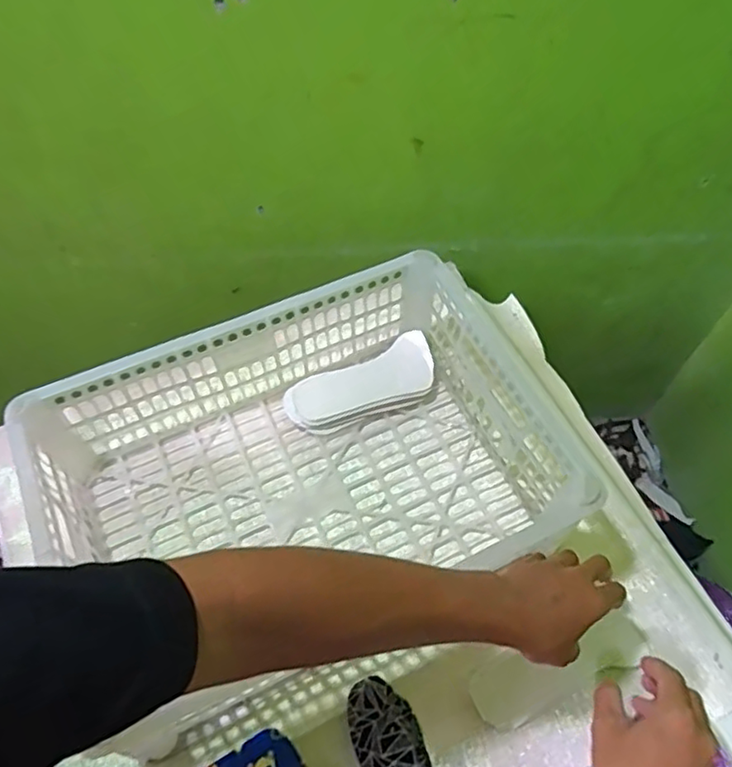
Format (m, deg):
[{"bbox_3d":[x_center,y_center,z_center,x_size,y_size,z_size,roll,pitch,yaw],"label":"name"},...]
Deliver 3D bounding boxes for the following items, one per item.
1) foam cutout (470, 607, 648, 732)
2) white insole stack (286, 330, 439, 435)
[{"bbox_3d":[0.178,0.257,0.570,0.168,0.009,0.052,-21,62,-12],"label":"foam cutout"},{"bbox_3d":[-0.004,0.006,0.723,0.174,0.040,0.075,-21,61,-13],"label":"white insole stack"}]

